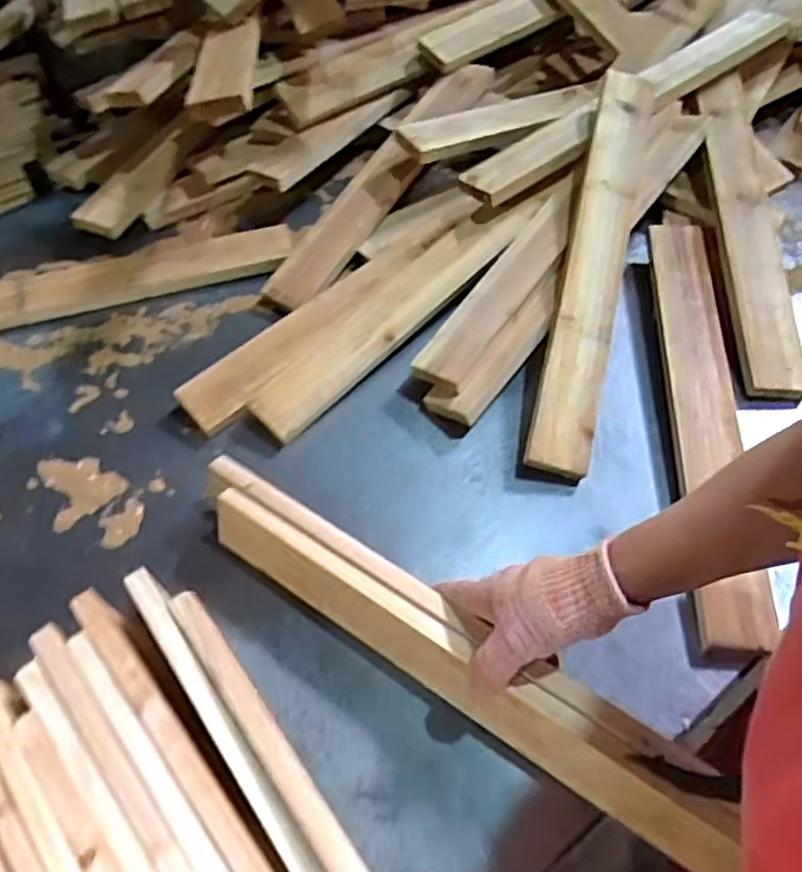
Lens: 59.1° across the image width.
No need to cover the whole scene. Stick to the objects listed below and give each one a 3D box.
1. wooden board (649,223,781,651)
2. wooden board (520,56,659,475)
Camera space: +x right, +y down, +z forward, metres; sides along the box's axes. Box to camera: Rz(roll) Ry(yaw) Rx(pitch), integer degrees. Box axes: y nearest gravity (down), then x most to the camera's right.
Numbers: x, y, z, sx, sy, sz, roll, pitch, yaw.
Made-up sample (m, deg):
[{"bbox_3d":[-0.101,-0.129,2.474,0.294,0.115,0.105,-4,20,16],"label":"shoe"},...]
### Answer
[{"bbox_3d":[0.316,-0.036,0.737,0.070,0.041,0.523,3,59,5],"label":"wooden board"},{"bbox_3d":[0.214,-0.203,0.773,0.062,0.046,0.523,12,70,11],"label":"wooden board"}]

